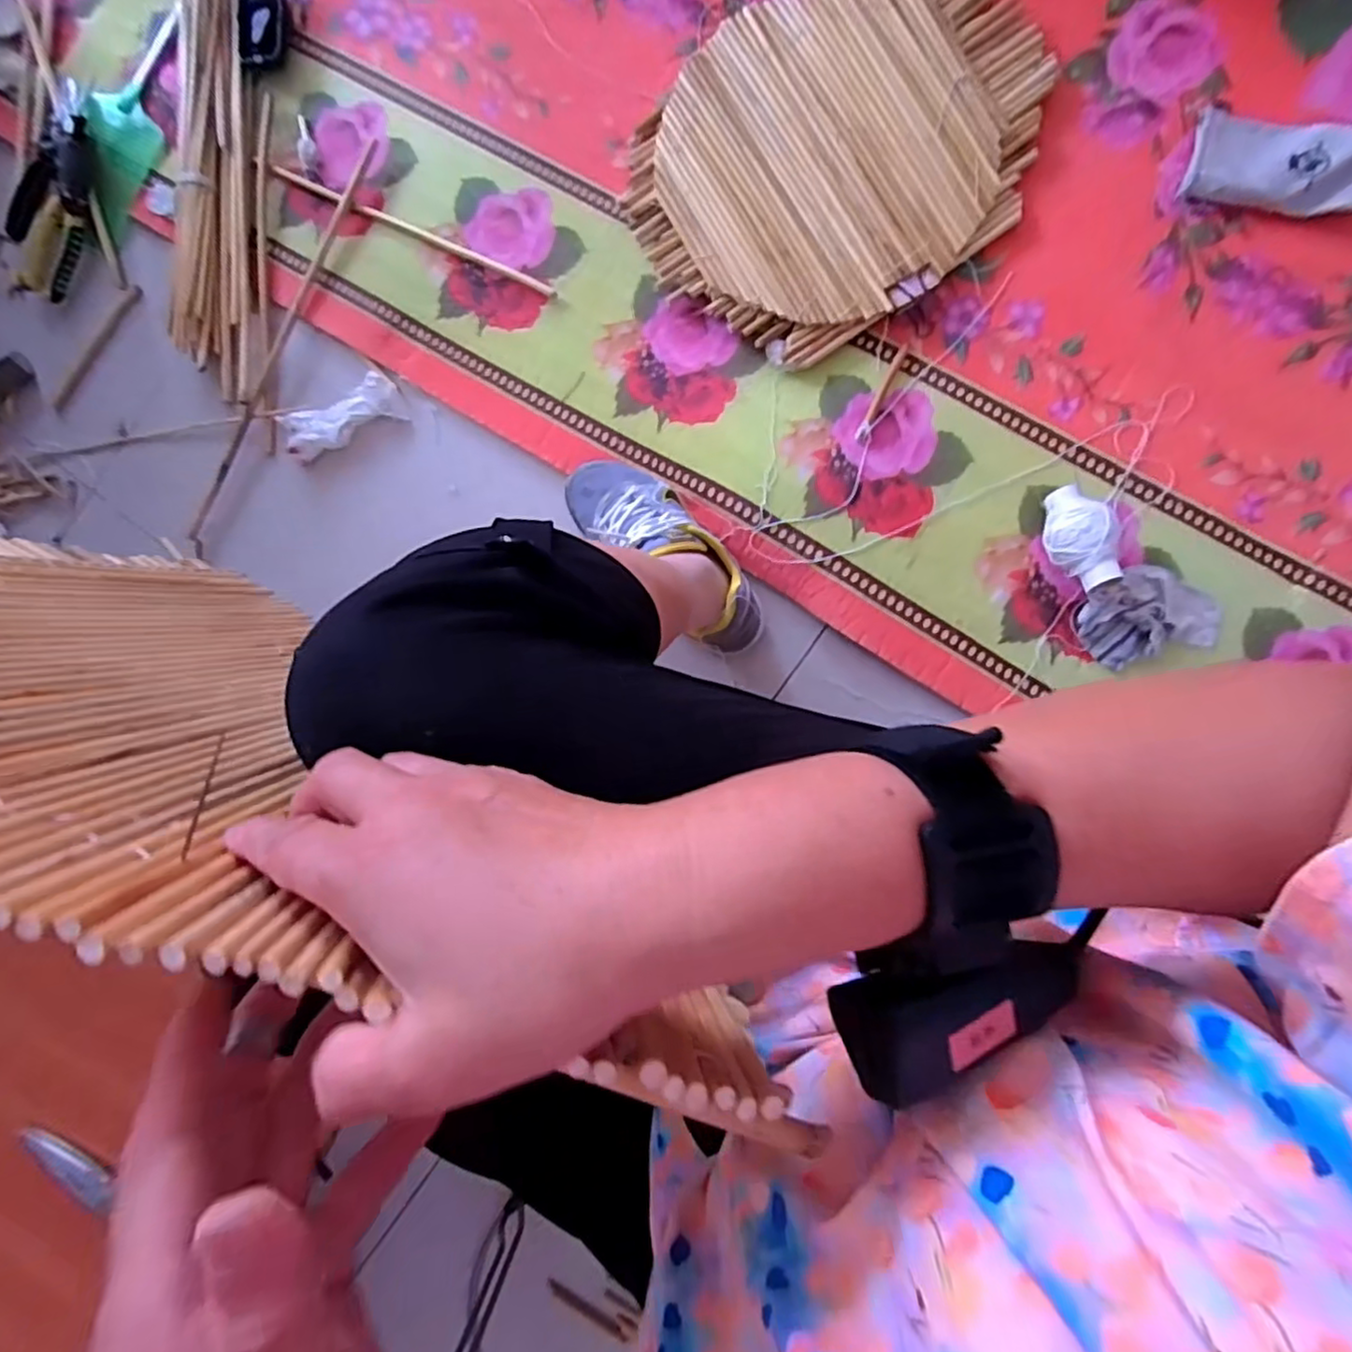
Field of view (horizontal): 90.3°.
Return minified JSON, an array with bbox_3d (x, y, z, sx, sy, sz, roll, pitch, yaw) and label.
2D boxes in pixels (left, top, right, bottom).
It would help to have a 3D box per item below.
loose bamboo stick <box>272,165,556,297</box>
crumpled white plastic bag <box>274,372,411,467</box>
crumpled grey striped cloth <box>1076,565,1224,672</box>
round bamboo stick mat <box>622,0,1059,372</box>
[{"bbox_3d":[-0.298,-0.503,0.756,0.364,0.011,0.011,26,93,7],"label":"loose bamboo stick"},{"bbox_3d":[-0.387,-0.297,0.772,0.143,0.021,0.063,-19,87,7],"label":"crumpled white plastic bag"},{"bbox_3d":[0.462,-0.060,0.659,0.126,0.016,0.089,-16,87,7],"label":"crumpled grey striped cloth"},{"bbox_3d":[0.166,-0.541,0.692,0.422,0.026,0.340,-30,85,6],"label":"round bamboo stick mat"}]

